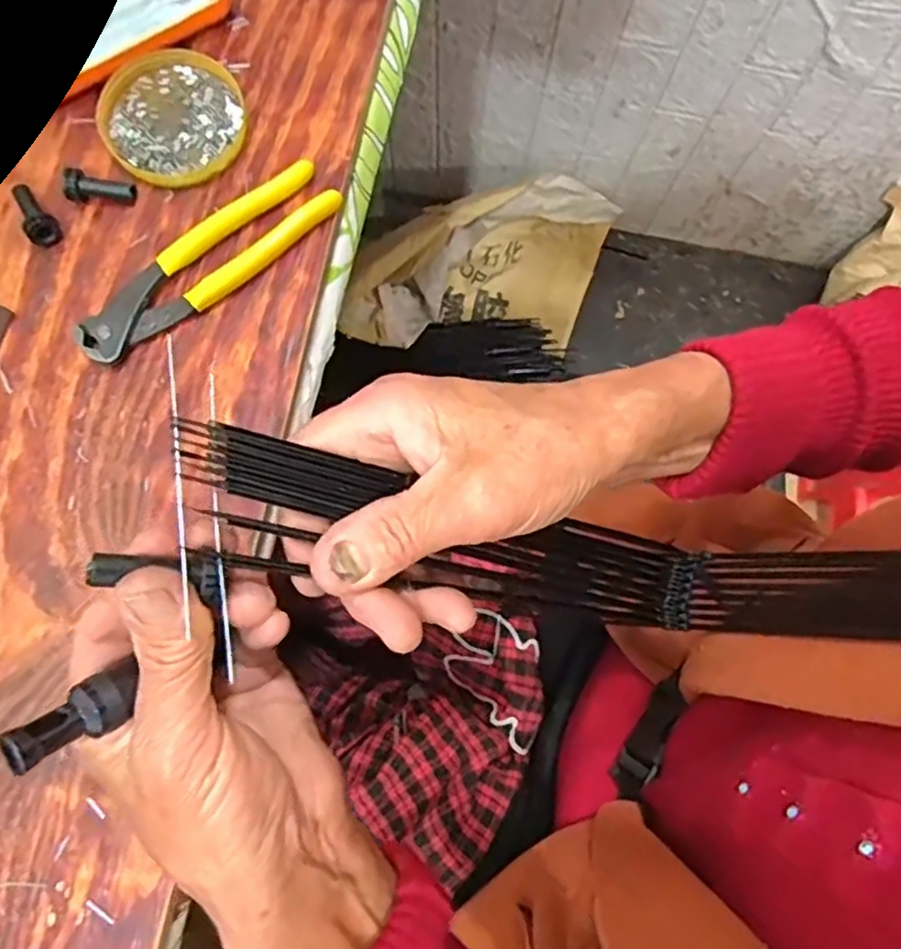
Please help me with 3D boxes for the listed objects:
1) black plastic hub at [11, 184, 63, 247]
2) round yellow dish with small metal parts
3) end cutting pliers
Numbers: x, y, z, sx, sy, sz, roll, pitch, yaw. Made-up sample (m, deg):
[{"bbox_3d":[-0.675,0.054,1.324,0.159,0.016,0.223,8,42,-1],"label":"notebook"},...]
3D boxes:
[{"bbox_3d":[-0.240,-0.149,0.390,0.017,0.018,0.042,-37,68,-8],"label":"black plastic hub"},{"bbox_3d":[-0.167,-0.215,0.407,0.087,0.007,0.083,0,78,-2],"label":"round yellow dish with small metal parts"},{"bbox_3d":[-0.138,-0.122,0.387,0.162,0.012,0.040,-37,82,-8],"label":"end cutting pliers"}]

